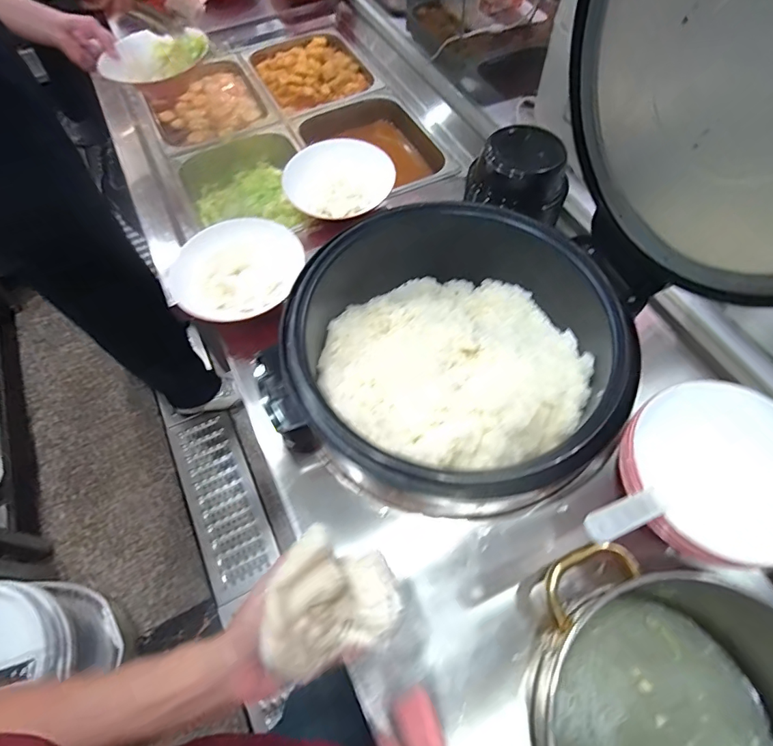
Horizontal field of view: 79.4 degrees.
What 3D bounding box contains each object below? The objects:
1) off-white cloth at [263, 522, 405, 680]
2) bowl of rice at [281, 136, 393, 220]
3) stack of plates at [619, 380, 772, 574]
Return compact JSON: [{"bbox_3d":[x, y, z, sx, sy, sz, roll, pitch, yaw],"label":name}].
[{"bbox_3d":[-0.045,0.192,0.380,0.104,0.028,0.101,31,74,-18],"label":"off-white cloth"},{"bbox_3d":[-0.088,-0.358,0.839,0.189,0.067,0.174,-29,65,-14],"label":"bowl of rice"},{"bbox_3d":[0.373,0.110,0.522,0.178,0.072,0.197,-20,63,-10],"label":"stack of plates"}]

